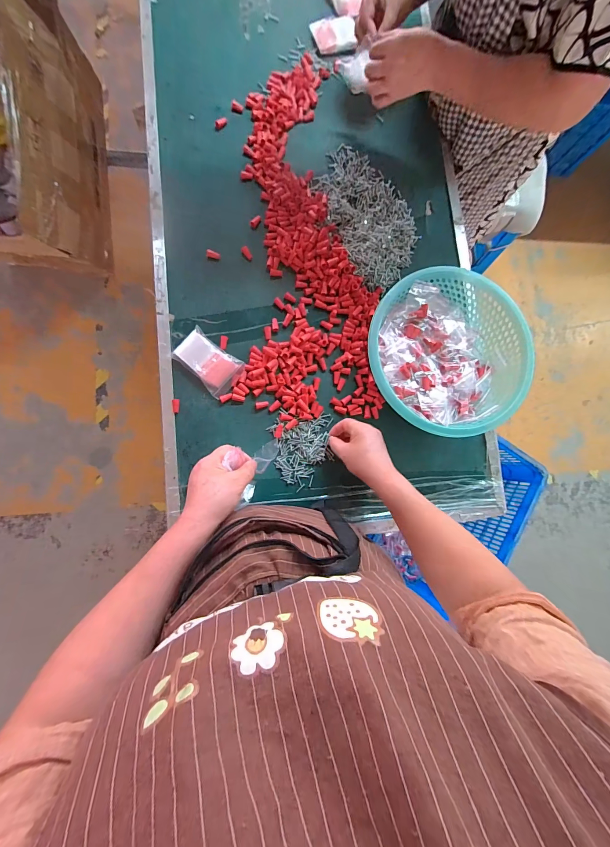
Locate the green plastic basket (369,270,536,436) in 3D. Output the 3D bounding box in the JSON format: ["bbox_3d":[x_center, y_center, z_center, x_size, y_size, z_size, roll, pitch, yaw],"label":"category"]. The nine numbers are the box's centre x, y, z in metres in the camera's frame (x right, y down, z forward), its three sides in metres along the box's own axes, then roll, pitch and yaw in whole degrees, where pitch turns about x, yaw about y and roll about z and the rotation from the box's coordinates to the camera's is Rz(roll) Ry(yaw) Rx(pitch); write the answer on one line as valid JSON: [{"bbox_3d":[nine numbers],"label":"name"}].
[{"bbox_3d":[0.231,-0.115,0.563,0.259,0.104,0.266,1,84,-8],"label":"green plastic basket"}]

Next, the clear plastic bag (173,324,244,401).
[{"bbox_3d":[-0.167,-0.105,0.557,0.111,0.013,0.073,39,80,-3],"label":"clear plastic bag"}]

